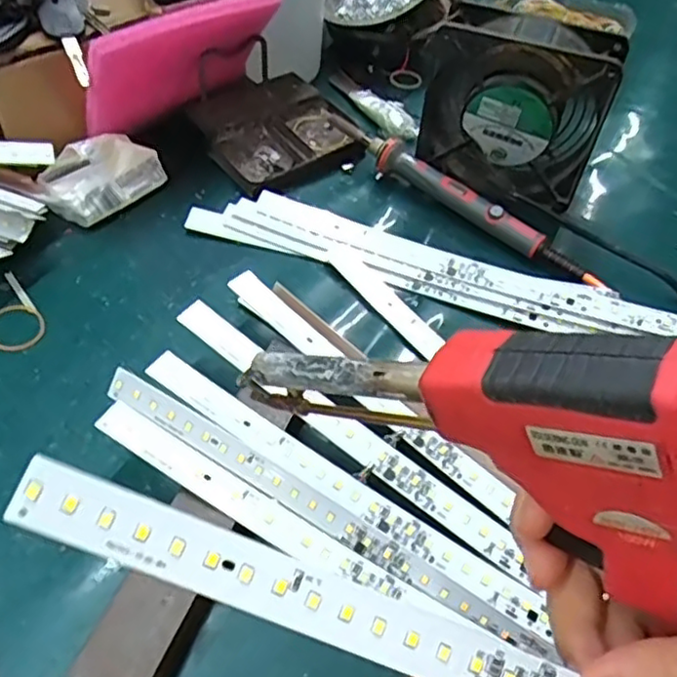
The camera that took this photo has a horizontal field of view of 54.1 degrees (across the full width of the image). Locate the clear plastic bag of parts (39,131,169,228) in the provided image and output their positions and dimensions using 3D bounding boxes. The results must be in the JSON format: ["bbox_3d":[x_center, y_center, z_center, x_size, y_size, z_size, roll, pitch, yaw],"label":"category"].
[{"bbox_3d":[-0.168,-0.113,0.464,0.047,0.037,0.077,31,54,18],"label":"clear plastic bag of parts"}]

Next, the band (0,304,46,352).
[{"bbox_3d":[-0.191,-0.007,0.390,0.037,0.004,0.032,36,56,24],"label":"band"}]

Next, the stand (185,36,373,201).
[{"bbox_3d":[-0.047,-0.177,0.503,0.113,0.066,0.107,-26,58,-25],"label":"stand"}]

